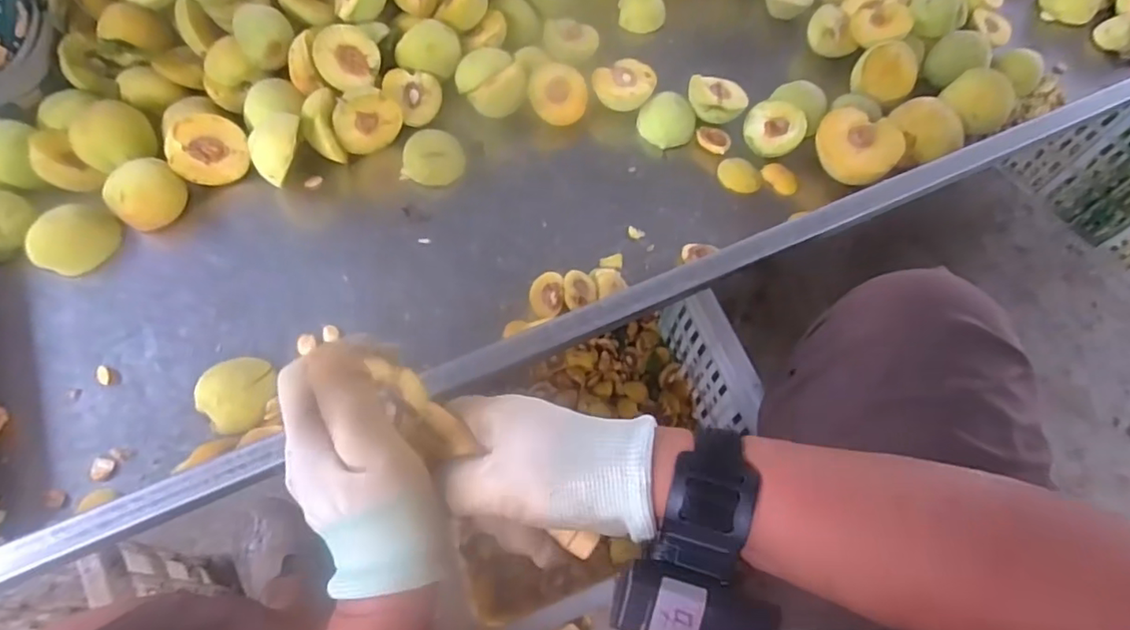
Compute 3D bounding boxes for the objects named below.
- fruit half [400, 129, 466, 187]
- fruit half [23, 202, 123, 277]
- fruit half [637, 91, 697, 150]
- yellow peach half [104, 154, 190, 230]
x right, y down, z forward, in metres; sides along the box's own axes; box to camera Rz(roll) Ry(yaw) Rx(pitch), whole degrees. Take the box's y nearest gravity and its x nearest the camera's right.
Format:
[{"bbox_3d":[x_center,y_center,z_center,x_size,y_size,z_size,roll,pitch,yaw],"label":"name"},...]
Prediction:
[{"bbox_3d":[-0.124,-0.150,0.557,0.052,0.021,0.056,2,62,-4],"label":"fruit half"},{"bbox_3d":[-0.403,-0.063,0.481,0.053,0.025,0.059,18,62,5],"label":"fruit half"},{"bbox_3d":[0.102,-0.194,0.587,0.056,0.026,0.052,2,62,-3],"label":"fruit half"},{"bbox_3d":[-0.356,-0.104,0.501,0.047,0.032,0.056,38,65,15],"label":"yellow peach half"}]

